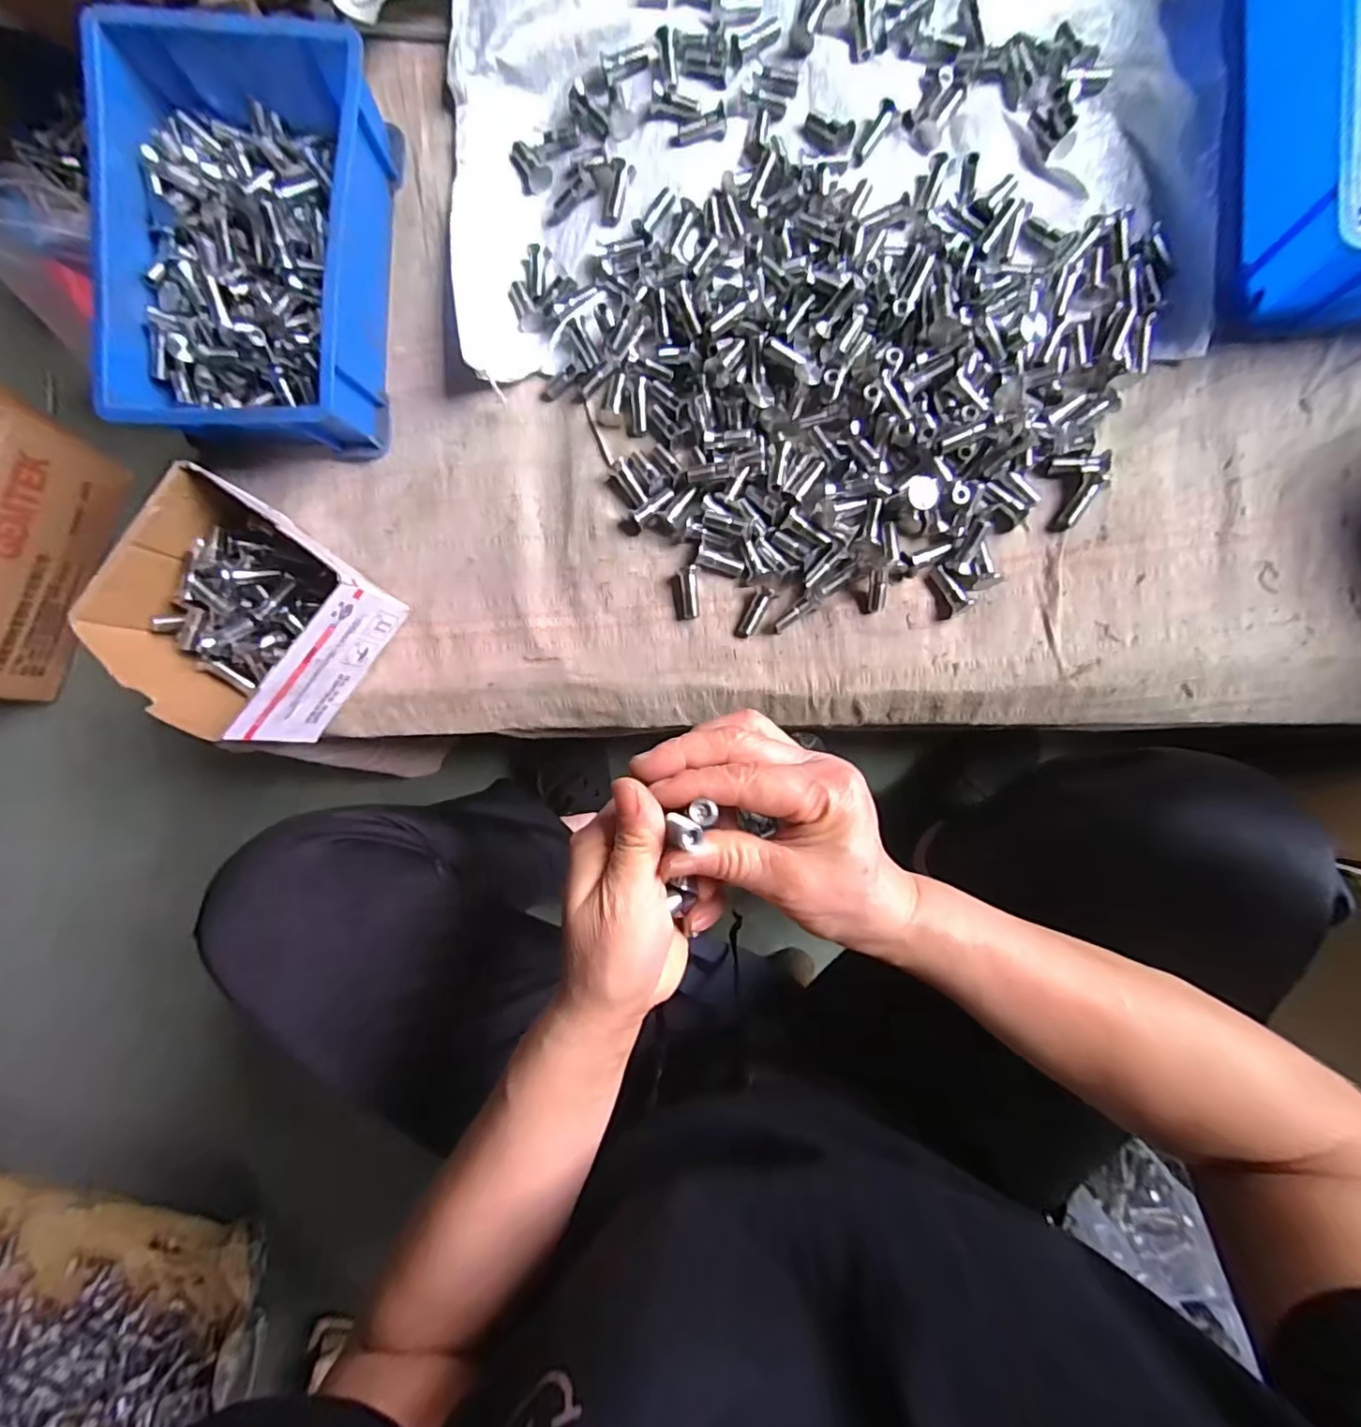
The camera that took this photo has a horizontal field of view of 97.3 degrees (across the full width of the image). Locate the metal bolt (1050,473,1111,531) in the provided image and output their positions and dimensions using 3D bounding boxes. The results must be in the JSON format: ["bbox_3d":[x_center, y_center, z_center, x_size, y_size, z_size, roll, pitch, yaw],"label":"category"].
[{"bbox_3d":[0.267,-0.141,0.401,0.013,0.014,0.040,33,92,6],"label":"metal bolt"}]

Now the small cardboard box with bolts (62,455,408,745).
[{"bbox_3d":[-0.305,-0.069,0.422,0.151,0.075,0.138,35,91,7],"label":"small cardboard box with bolts"}]

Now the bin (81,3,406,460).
[{"bbox_3d":[-0.299,-0.324,0.431,0.169,0.106,0.252,7,88,7],"label":"bin"}]

